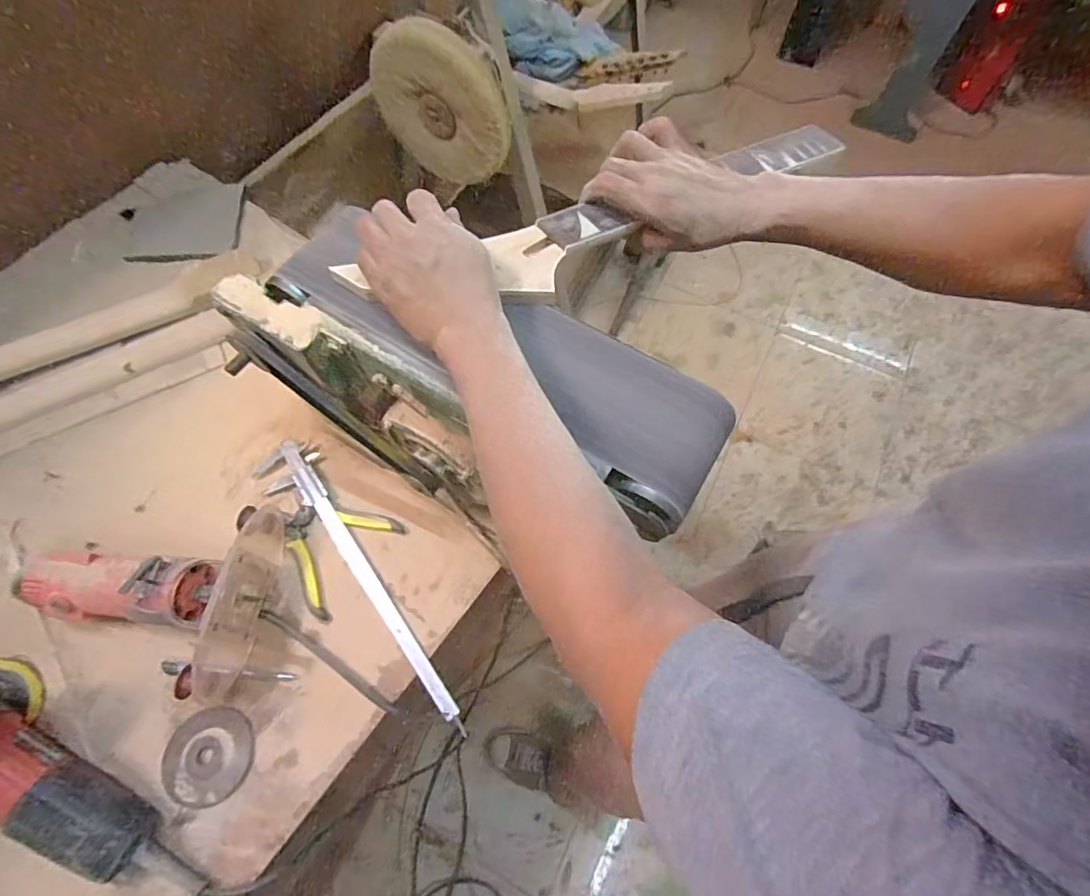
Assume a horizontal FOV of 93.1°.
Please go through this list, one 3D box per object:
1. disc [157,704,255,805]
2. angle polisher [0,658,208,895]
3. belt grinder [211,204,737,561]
[{"bbox_3d":[-0.342,0.313,0.527,0.085,0.007,0.085,1,66,-2],"label":"disc"},{"bbox_3d":[-0.453,0.322,0.463,0.316,0.159,0.117,37,69,-3],"label":"angle polisher"},{"bbox_3d":[-0.072,-0.051,0.505,0.429,0.195,0.168,21,67,7],"label":"belt grinder"}]

